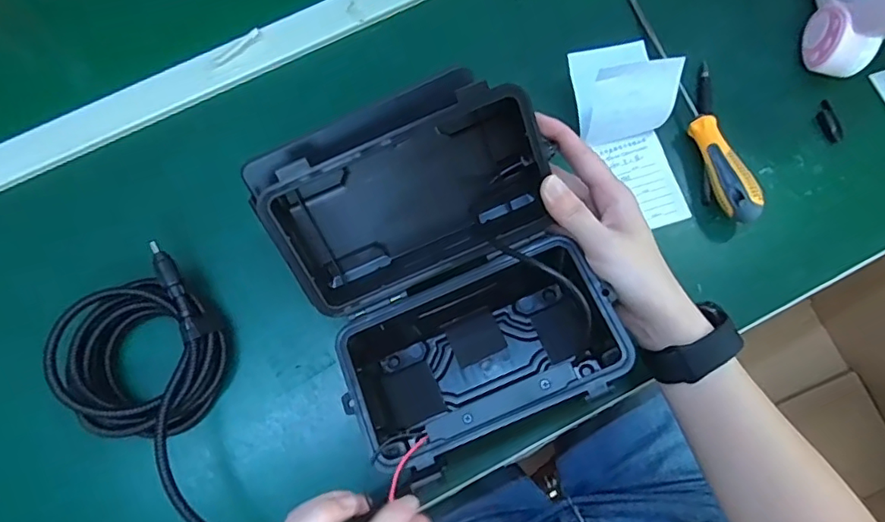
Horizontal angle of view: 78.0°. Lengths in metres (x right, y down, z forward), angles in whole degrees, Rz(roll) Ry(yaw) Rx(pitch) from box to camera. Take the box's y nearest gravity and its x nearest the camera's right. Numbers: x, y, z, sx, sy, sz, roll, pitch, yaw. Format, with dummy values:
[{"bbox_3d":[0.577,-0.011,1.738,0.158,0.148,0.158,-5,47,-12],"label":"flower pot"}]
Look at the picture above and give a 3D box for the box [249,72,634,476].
[{"bbox_3d":[-0.001,0.010,0.378,0.173,0.133,0.213,-24,76,-5],"label":"box"}]

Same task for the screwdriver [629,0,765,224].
[{"bbox_3d":[0.215,-0.140,0.476,0.029,0.029,0.232,-17,70,-3],"label":"screwdriver"}]

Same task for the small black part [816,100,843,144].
[{"bbox_3d":[0.338,-0.122,0.479,0.016,0.004,0.038,-17,75,-3],"label":"small black part"}]

